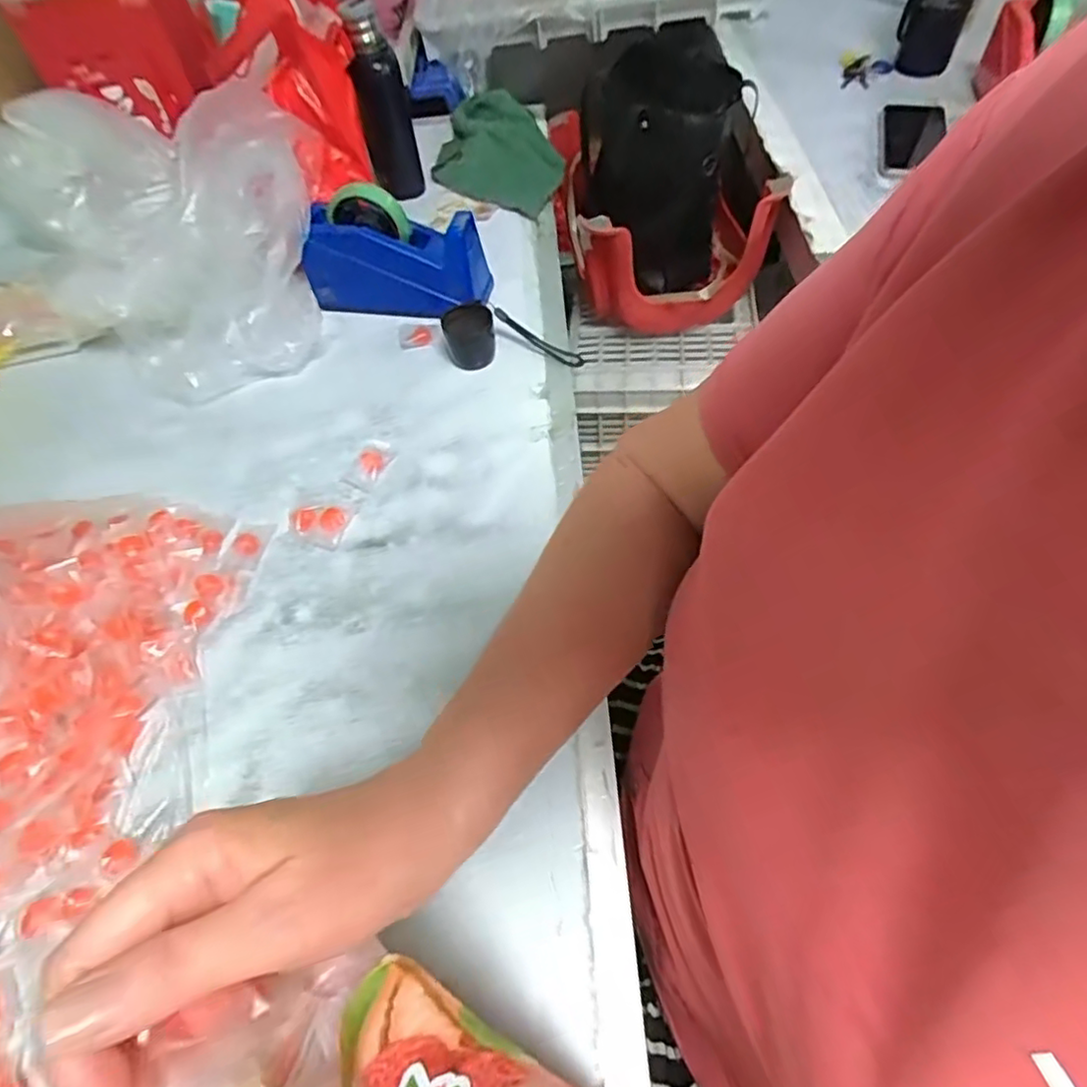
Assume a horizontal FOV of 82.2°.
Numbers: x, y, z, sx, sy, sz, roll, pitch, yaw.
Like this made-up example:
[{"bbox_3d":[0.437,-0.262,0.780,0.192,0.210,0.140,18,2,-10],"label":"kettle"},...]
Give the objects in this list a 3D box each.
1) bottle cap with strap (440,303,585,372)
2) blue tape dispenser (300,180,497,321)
[{"bbox_3d":[-0.034,-0.217,0.665,0.151,0.058,0.051,7,56,-7],"label":"bottle cap with strap"},{"bbox_3d":[-0.165,-0.321,0.696,0.199,0.117,0.061,8,58,10],"label":"blue tape dispenser"}]

